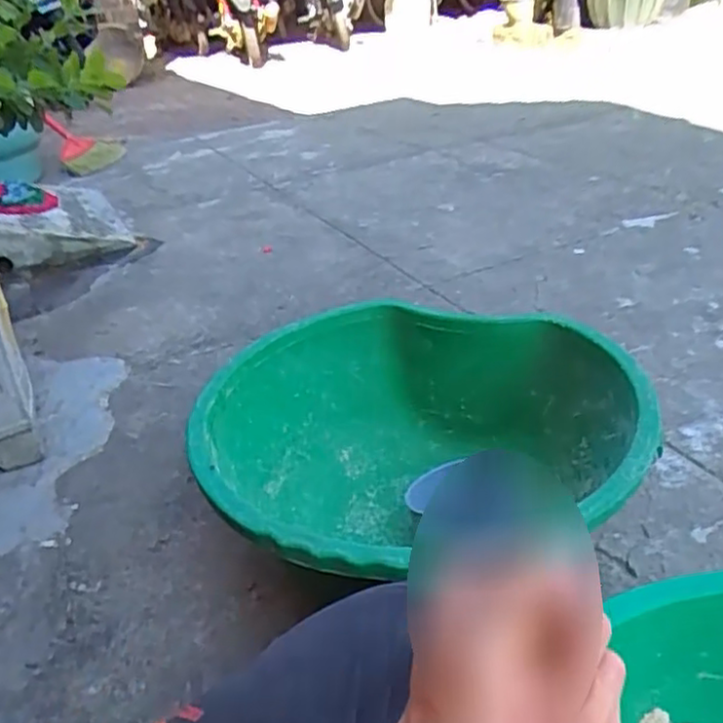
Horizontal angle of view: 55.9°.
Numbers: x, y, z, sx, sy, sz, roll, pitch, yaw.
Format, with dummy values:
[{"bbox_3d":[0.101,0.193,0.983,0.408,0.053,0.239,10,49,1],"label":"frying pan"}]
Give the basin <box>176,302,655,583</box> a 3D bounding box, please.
[{"bbox_3d":[0.057,0.127,0.727,0.435,0.202,0.410,-5,30,3],"label":"basin"}]

